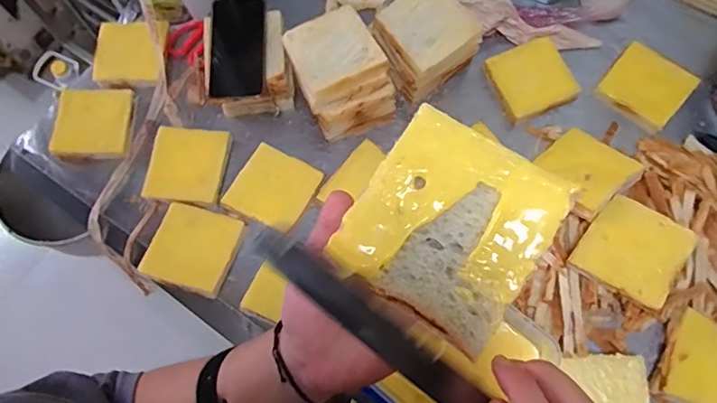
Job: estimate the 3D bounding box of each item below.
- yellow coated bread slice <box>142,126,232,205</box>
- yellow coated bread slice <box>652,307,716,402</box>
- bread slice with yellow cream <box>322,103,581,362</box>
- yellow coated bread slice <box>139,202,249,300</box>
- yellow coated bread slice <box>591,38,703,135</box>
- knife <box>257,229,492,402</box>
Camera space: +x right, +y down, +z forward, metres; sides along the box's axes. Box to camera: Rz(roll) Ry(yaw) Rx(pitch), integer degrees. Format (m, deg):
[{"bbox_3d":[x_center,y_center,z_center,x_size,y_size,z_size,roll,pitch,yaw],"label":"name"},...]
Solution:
[{"bbox_3d":[-0.243,-0.053,0.718,0.101,0.019,0.108,7,71,4],"label":"yellow coated bread slice"},{"bbox_3d":[0.425,0.205,0.612,0.111,0.033,0.108,25,73,10],"label":"yellow coated bread slice"},{"bbox_3d":[0.052,0.013,0.287,0.101,0.021,0.106,32,74,12],"label":"bread slice with yellow cream"},{"bbox_3d":[-0.219,0.062,0.674,0.107,0.022,0.107,16,72,7],"label":"yellow coated bread slice"},{"bbox_3d":[0.426,-0.172,0.747,0.111,0.014,0.124,37,75,13],"label":"yellow coated bread slice"},{"bbox_3d":[0.071,0.118,0.283,0.317,0.022,0.022,42,74,-20],"label":"knife"}]

